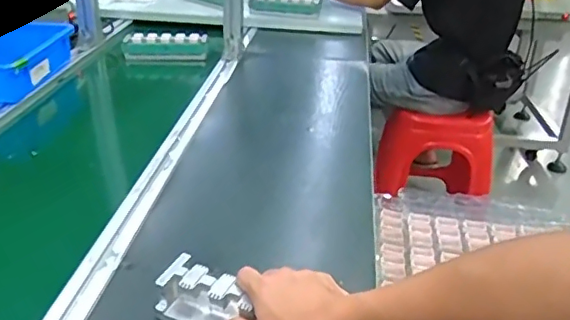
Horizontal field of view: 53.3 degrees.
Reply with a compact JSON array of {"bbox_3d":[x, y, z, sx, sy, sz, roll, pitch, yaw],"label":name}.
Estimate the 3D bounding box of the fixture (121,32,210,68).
[{"bbox_3d":[-0.286,-0.264,1.371,0.200,0.074,0.049,-3,28,-9],"label":"fixture"}]

